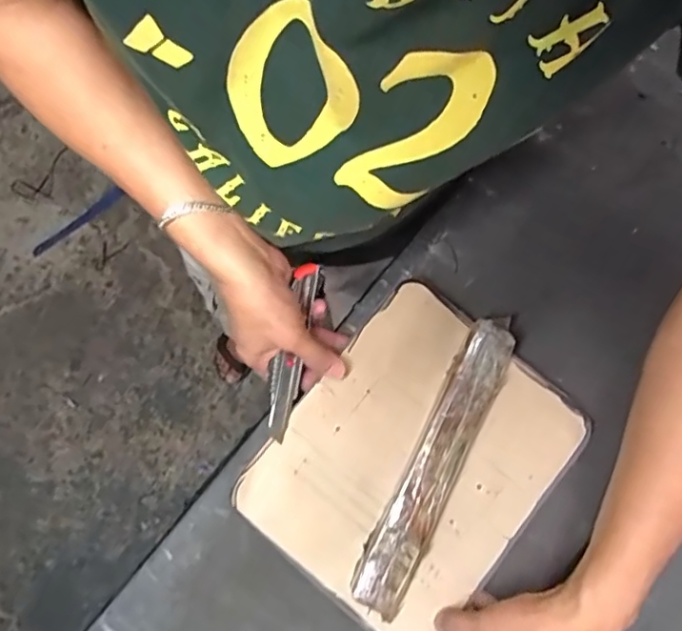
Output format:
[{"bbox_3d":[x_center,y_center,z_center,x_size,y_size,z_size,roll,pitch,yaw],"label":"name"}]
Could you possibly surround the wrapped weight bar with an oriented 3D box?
[{"bbox_3d":[0.085,0.124,0.484,0.047,0.031,0.261,26,76,10],"label":"wrapped weight bar"}]

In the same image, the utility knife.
[{"bbox_3d":[-0.044,0.032,0.497,0.024,0.021,0.157,14,86,4],"label":"utility knife"}]

